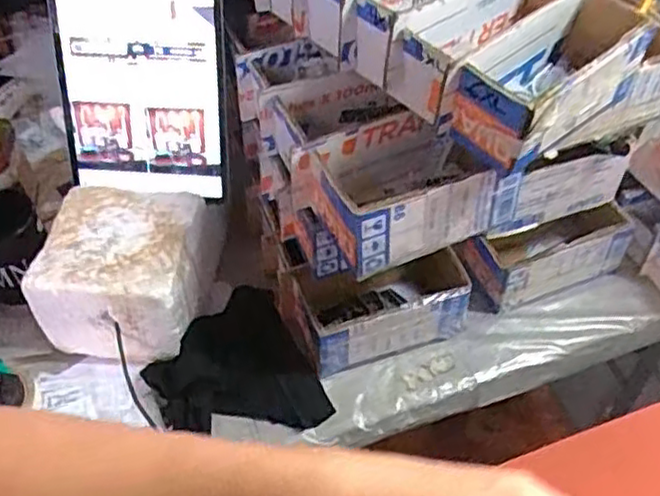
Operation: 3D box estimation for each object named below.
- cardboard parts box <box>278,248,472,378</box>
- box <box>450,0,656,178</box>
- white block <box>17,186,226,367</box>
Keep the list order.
[{"bbox_3d":[0.043,0.053,0.689,0.168,0.071,0.094,-16,49,-13],"label":"cardboard parts box"},{"bbox_3d":[0.184,-0.138,0.549,0.194,0.075,0.083,-36,56,-27],"label":"box"},{"bbox_3d":[-0.200,0.020,0.697,0.142,0.105,0.144,3,48,4],"label":"white block"}]

